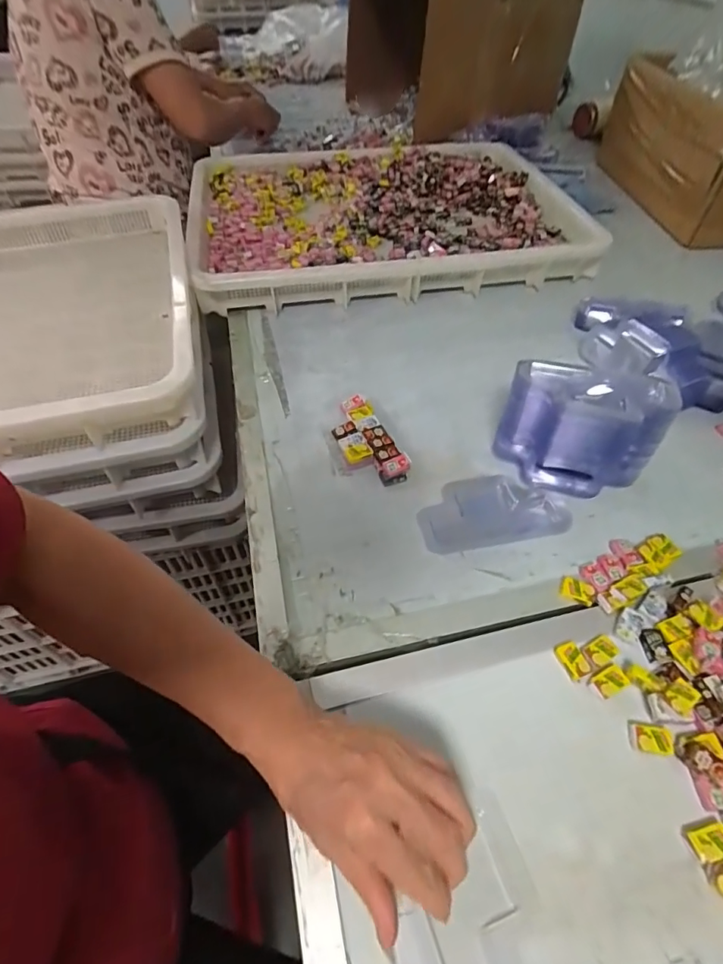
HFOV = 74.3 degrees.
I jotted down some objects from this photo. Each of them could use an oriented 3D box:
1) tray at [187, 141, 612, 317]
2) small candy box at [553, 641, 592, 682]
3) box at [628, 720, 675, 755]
[{"bbox_3d":[0.034,-0.472,0.840,0.637,0.063,0.501,-10,52,-8],"label":"tray"},{"bbox_3d":[0.165,0.139,0.372,0.019,0.004,0.027,-19,54,-15],"label":"small candy box"},{"bbox_3d":[0.205,0.181,0.338,0.028,0.005,0.020,8,51,6],"label":"box"}]

